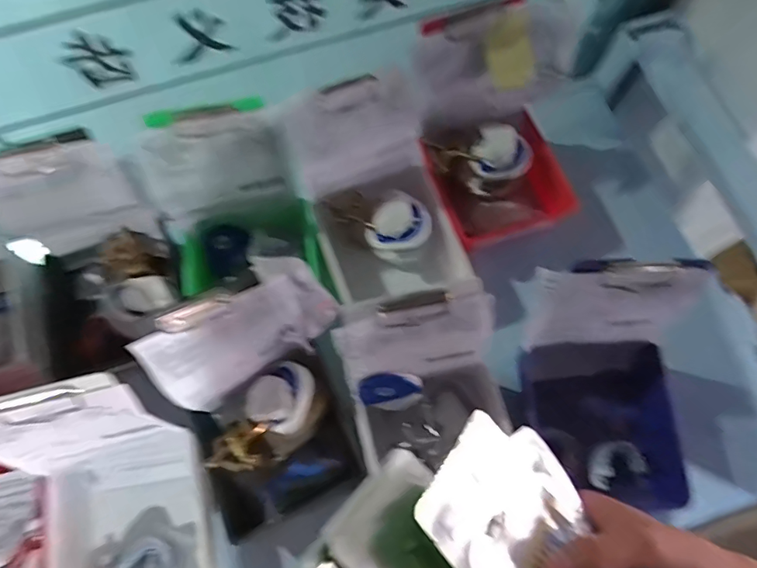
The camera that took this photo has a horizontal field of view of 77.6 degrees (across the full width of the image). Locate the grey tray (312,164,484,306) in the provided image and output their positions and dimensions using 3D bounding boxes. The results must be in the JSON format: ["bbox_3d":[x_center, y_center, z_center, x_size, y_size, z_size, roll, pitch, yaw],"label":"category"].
[{"bbox_3d":[0.016,-0.046,0.584,0.158,0.075,0.174,-20,98,-7],"label":"grey tray"}]

